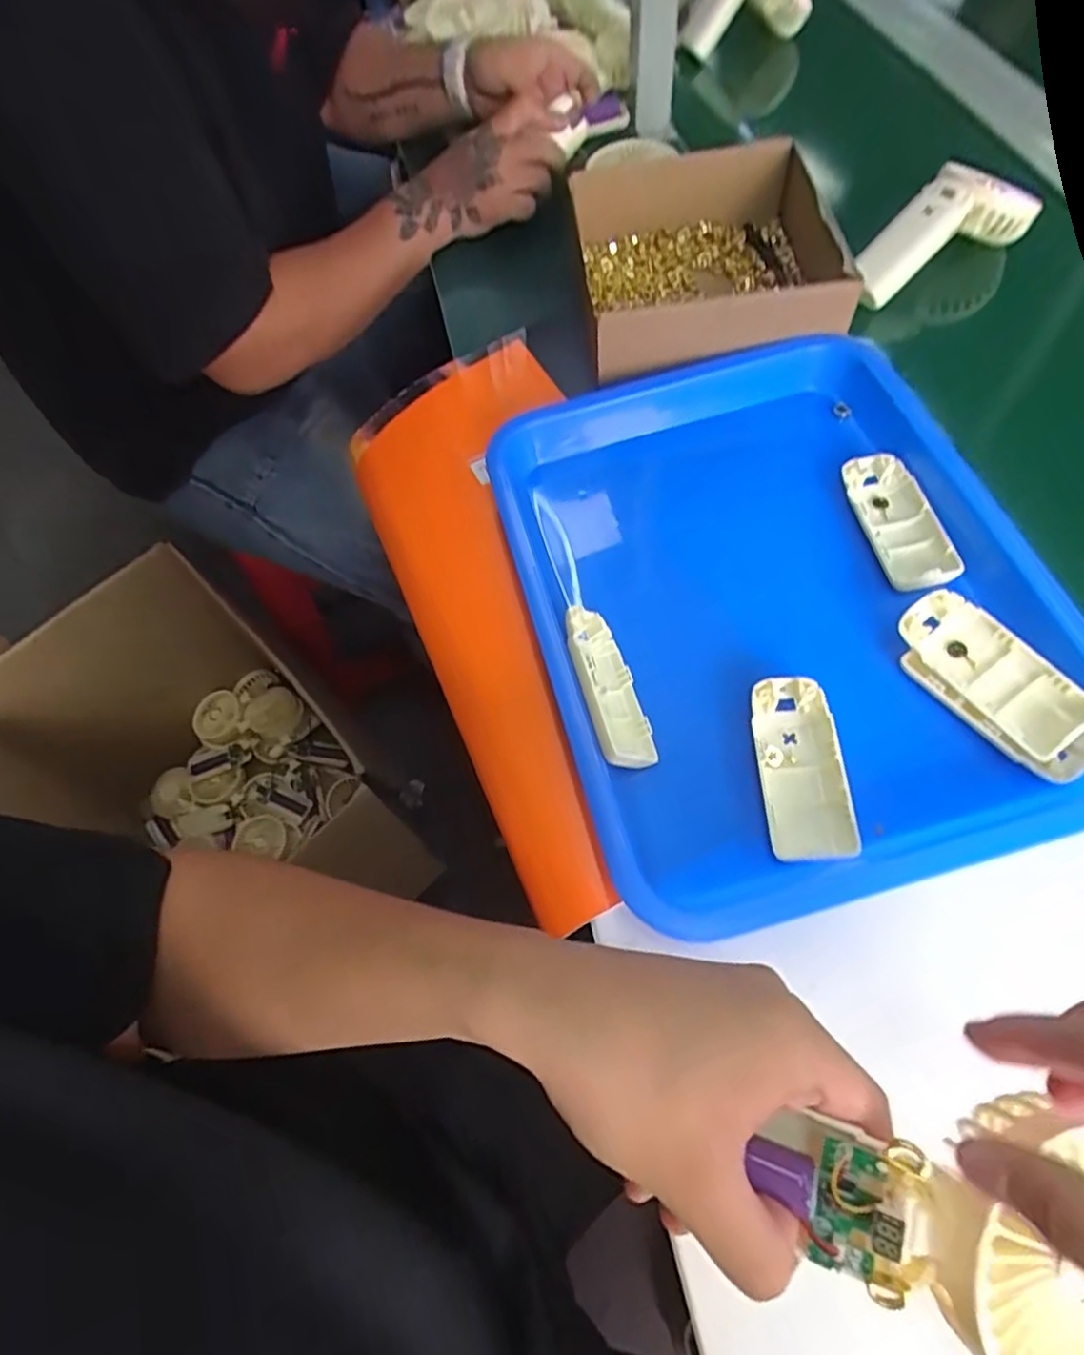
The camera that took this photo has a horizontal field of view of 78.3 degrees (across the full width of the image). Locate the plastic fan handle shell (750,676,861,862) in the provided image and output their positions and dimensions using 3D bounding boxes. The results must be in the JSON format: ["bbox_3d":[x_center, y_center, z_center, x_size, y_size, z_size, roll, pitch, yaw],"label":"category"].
[{"bbox_3d":[0.148,0.052,0.385,0.046,0.013,0.105,-2,64,2],"label":"plastic fan handle shell"}]

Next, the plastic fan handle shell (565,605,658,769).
[{"bbox_3d":[0.039,0.006,0.410,0.018,0.048,0.101,-32,61,32],"label":"plastic fan handle shell"}]

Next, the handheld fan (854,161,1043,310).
[{"bbox_3d":[0.338,-0.380,0.566,0.177,0.050,0.072,-35,67,-14],"label":"handheld fan"}]

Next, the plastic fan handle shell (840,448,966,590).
[{"bbox_3d":[0.241,-0.106,0.453,0.053,0.014,0.107,-15,64,-5],"label":"plastic fan handle shell"}]

